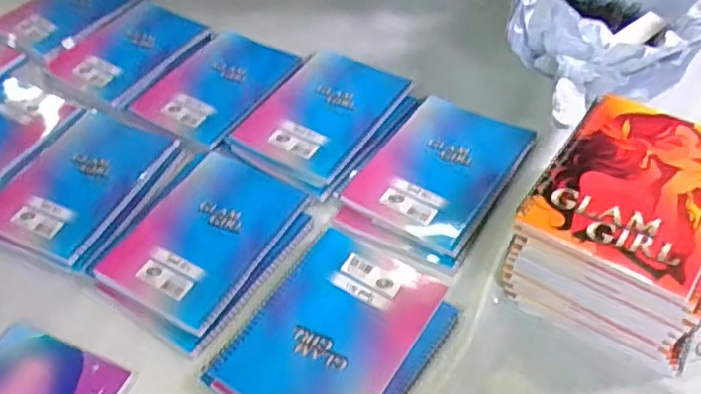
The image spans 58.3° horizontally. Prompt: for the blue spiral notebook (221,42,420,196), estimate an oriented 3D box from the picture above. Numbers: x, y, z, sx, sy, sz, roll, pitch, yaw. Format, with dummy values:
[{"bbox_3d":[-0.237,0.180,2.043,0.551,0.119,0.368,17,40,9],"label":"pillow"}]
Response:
[{"bbox_3d":[-0.033,-0.104,0.787,0.173,0.015,0.214,29,58,26],"label":"blue spiral notebook"}]

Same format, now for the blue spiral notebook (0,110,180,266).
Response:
[{"bbox_3d":[-0.328,-0.024,0.749,0.163,0.012,0.196,20,54,21],"label":"blue spiral notebook"}]

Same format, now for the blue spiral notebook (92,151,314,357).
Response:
[{"bbox_3d":[-0.159,0.046,0.683,0.171,0.010,0.208,25,56,24],"label":"blue spiral notebook"}]

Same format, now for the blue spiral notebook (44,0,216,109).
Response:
[{"bbox_3d":[-0.318,-0.219,0.914,0.162,0.010,0.198,27,57,25],"label":"blue spiral notebook"}]

